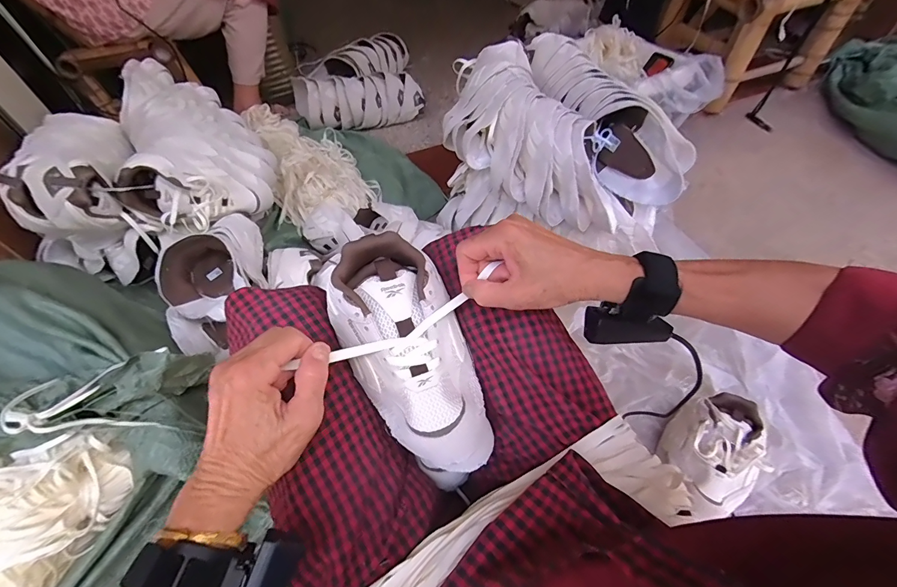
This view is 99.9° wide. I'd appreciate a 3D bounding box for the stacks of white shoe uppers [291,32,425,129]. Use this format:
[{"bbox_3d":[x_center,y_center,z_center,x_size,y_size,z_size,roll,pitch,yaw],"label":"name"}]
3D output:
[{"bbox_3d":[-0.316,-0.725,1.267,0.410,0.115,0.408,-11,53,-6],"label":"stacks of white shoe uppers"}]

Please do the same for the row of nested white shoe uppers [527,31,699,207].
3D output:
[{"bbox_3d":[0.299,-0.347,0.736,0.114,0.146,0.405,-32,81,-20],"label":"row of nested white shoe uppers"}]

